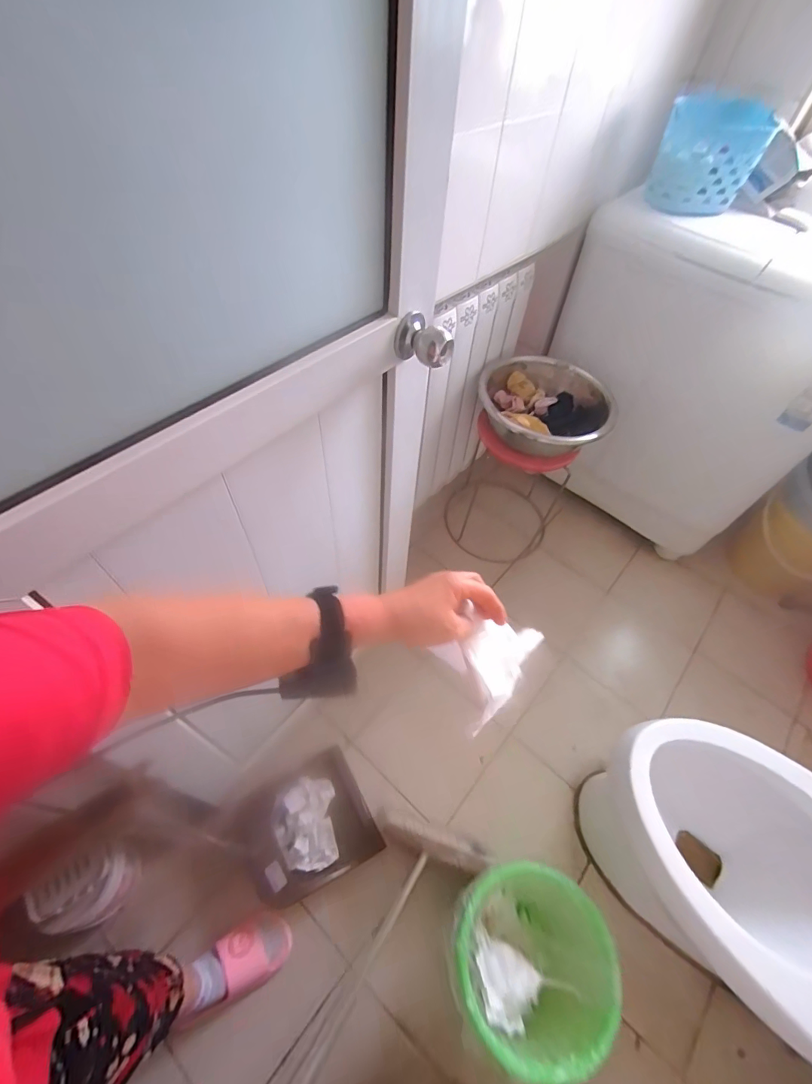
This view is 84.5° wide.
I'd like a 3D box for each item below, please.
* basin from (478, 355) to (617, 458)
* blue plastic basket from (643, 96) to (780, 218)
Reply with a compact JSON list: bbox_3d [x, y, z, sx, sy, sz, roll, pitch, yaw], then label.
[{"bbox_3d":[0.372,-0.368,1.243,0.349,0.139,0.316,12,53,5],"label":"basin"},{"bbox_3d":[0.728,-0.933,1.096,0.219,0.198,0.148,-4,54,-7],"label":"blue plastic basket"}]

